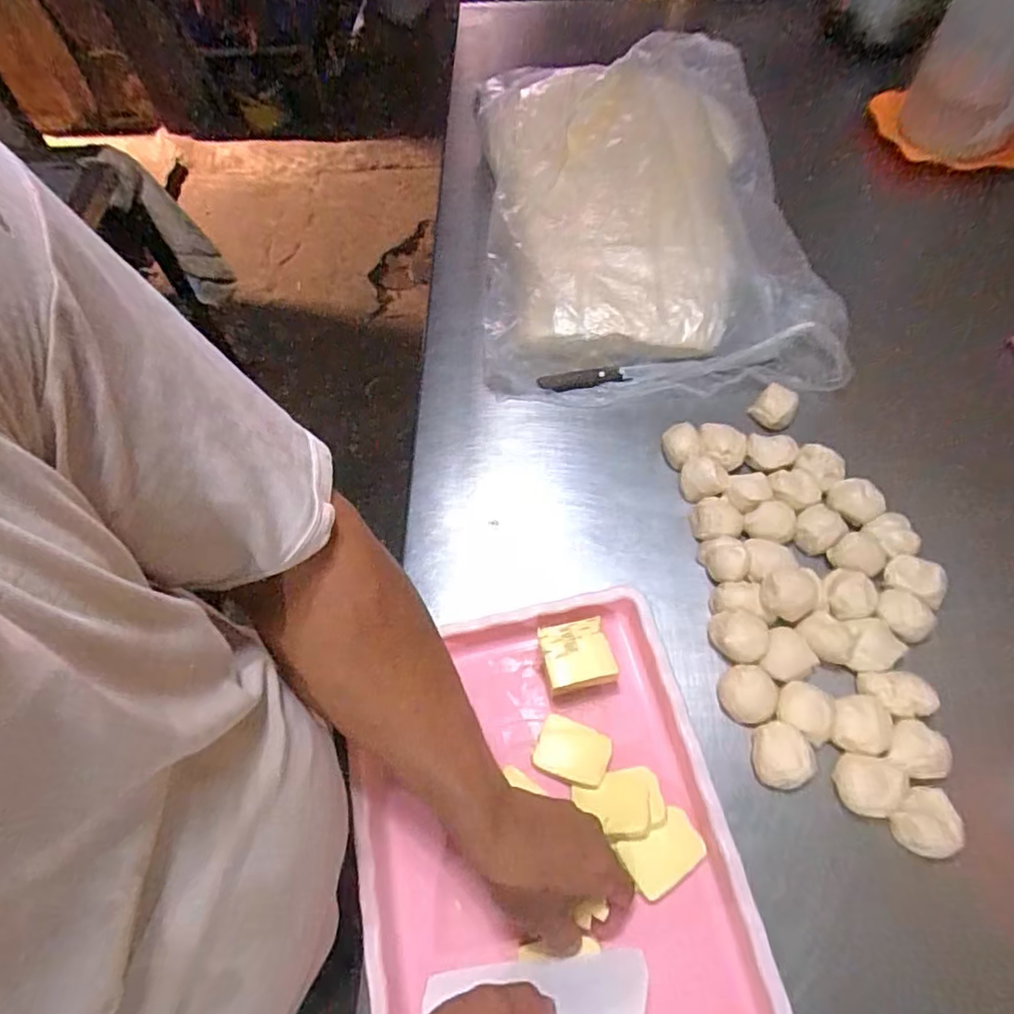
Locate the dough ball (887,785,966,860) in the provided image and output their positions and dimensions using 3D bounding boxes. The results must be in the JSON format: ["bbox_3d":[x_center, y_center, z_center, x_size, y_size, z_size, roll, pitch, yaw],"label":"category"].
[{"bbox_3d":[0.319,0.245,0.463,0.044,0.040,0.046,-1,62,2],"label":"dough ball"}]

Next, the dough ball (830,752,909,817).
[{"bbox_3d":[0.286,0.222,0.475,0.044,0.041,0.043,-1,62,2],"label":"dough ball"}]

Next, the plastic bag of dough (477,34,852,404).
[{"bbox_3d":[0.166,-0.402,0.775,0.397,0.094,0.601,-3,62,1],"label":"plastic bag of dough"}]

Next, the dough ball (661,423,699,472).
[{"bbox_3d":[0.181,-0.063,0.622,0.032,0.030,0.046,-5,62,0],"label":"dough ball"}]

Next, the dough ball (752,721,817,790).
[{"bbox_3d":[0.223,0.202,0.484,0.044,0.036,0.047,-1,62,2],"label":"dough ball"}]

